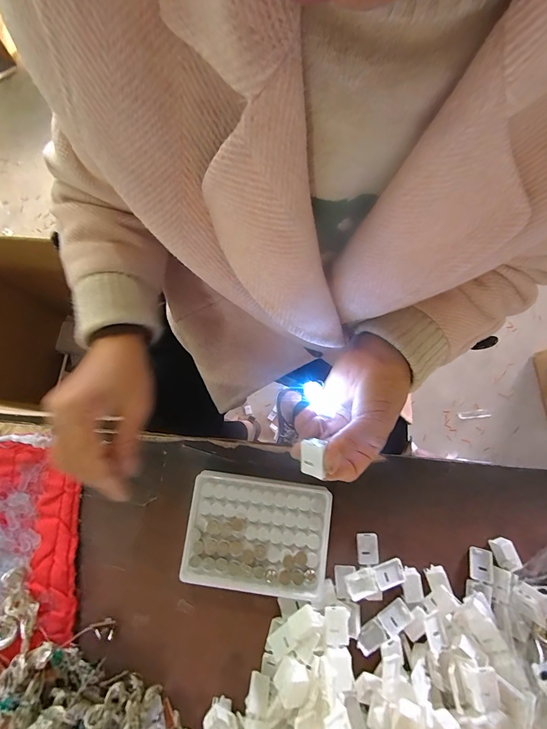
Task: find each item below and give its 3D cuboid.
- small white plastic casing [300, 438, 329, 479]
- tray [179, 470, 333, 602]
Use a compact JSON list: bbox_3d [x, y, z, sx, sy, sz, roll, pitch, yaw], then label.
[{"bbox_3d":[0.031,0.072,0.255,0.018,0.008,0.028,10,104,37],"label":"small white plastic casing"},{"bbox_3d":[-0.015,0.160,0.319,0.129,0.029,0.096,7,78,2],"label":"tray"}]

